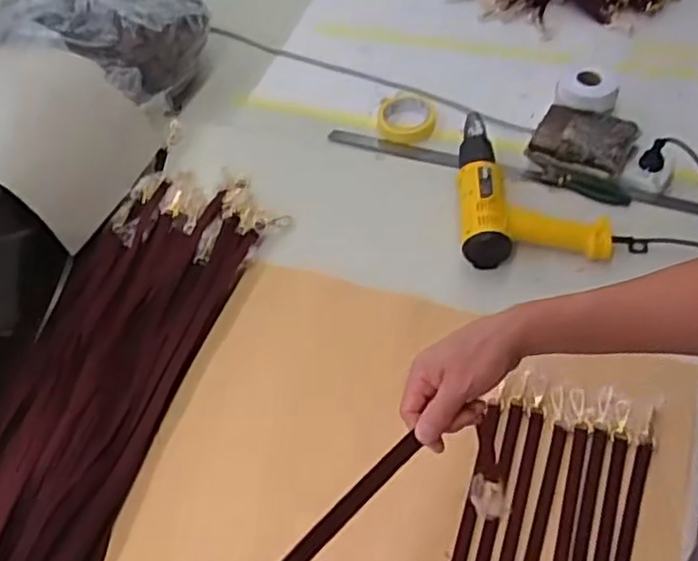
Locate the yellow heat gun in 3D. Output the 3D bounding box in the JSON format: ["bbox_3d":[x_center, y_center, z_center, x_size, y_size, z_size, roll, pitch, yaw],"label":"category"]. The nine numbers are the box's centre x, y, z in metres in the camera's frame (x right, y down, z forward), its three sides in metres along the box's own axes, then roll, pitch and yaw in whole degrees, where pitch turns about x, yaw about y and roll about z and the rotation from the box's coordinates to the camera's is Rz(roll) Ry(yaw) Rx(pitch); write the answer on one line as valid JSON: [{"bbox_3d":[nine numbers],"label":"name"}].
[{"bbox_3d":[0.262,-0.128,1.040,0.201,0.084,0.245,-1,53,6],"label":"yellow heat gun"}]

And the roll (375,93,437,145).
[{"bbox_3d":[0.097,-0.277,1.216,0.098,0.032,0.108,0,53,6],"label":"roll"}]

